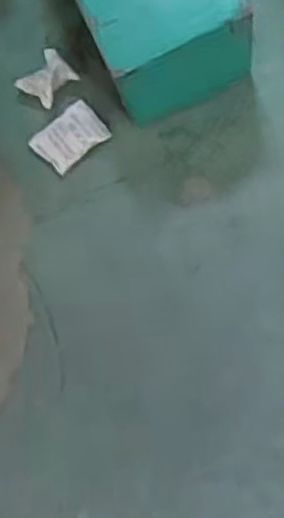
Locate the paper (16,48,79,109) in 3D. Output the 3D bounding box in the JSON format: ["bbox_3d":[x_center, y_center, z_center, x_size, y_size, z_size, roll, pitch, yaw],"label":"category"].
[{"bbox_3d":[-0.073,-0.142,0.602,0.035,0.016,0.041,37,88,9],"label":"paper"}]

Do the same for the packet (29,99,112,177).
[{"bbox_3d":[-0.056,-0.095,0.601,0.053,0.007,0.038,-41,81,0],"label":"packet"}]

